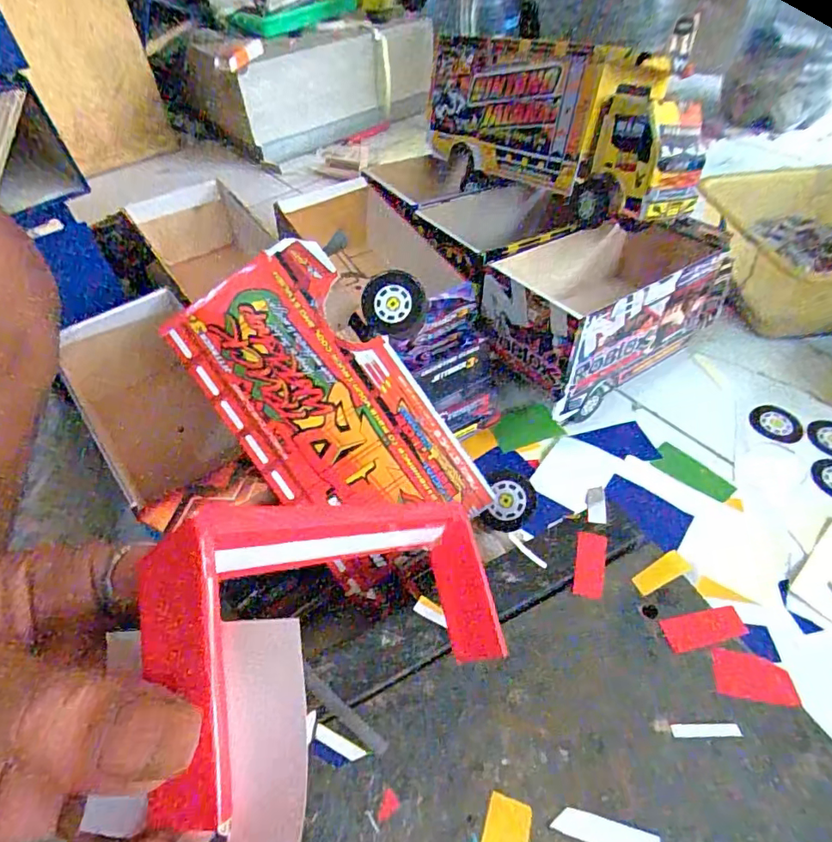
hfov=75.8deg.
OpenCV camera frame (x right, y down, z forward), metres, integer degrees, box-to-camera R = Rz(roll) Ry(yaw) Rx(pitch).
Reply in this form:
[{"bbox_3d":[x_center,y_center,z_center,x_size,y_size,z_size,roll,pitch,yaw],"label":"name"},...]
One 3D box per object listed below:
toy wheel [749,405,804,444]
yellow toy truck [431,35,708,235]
[{"bbox_3d":[0.419,0.002,0.621,0.054,0.006,0.054,-2,49,3],"label":"toy wheel"},{"bbox_3d":[0.163,-0.337,0.626,0.099,0.177,0.347,-38,56,-25],"label":"yellow toy truck"}]

